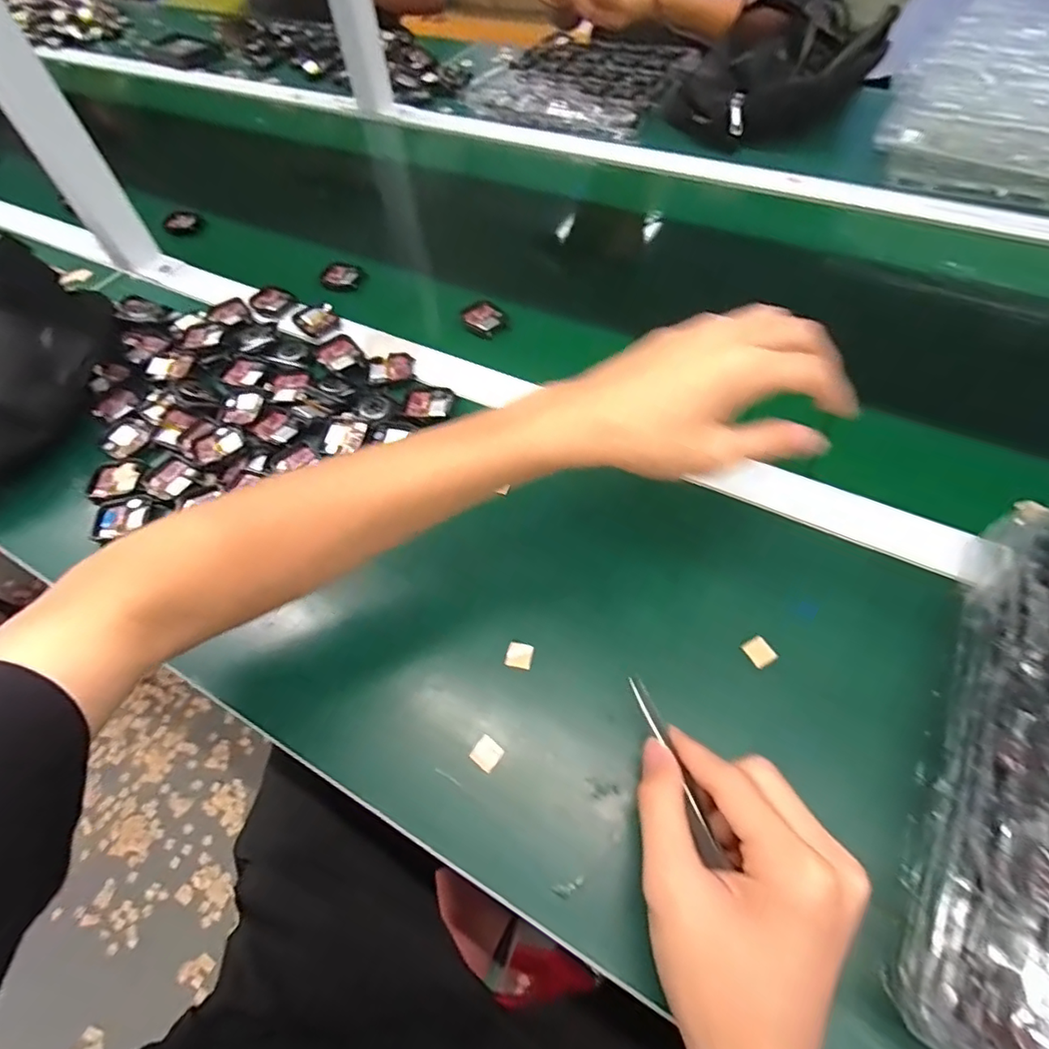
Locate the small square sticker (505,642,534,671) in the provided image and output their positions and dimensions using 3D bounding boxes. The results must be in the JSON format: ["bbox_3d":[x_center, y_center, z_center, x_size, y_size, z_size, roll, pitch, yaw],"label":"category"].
[{"bbox_3d":[-0.003,0.084,0.365,0.017,0.006,0.016,9,57,10],"label":"small square sticker"}]

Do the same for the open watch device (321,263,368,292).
[{"bbox_3d":[-0.195,-0.268,0.612,0.047,0.019,0.029,-16,57,-6],"label":"open watch device"}]

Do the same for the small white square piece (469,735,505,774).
[{"bbox_3d":[-0.022,0.136,0.336,0.016,0.004,0.016,34,65,24],"label":"small white square piece"}]

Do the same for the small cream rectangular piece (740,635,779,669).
[{"bbox_3d":[0.148,0.080,0.356,0.015,0.004,0.018,-37,64,-4],"label":"small cream rectangular piece"}]

